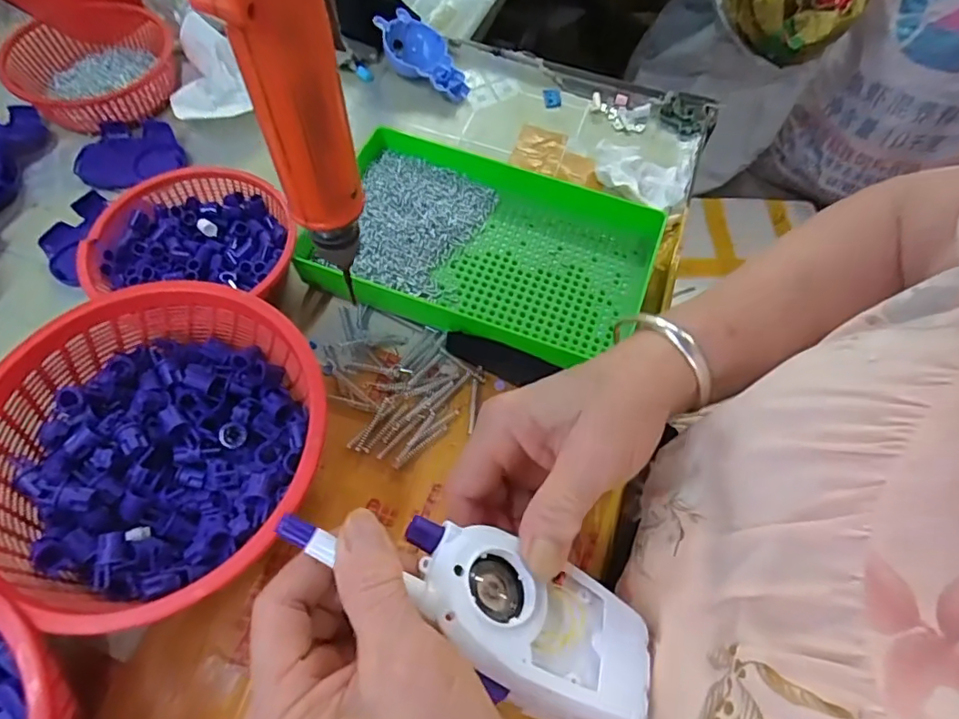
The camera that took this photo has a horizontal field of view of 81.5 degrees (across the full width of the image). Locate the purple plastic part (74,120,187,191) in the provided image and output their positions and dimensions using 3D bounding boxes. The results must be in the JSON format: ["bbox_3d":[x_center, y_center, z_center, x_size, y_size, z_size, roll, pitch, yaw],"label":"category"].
[{"bbox_3d":[-0.297,-0.176,0.471,0.082,0.014,0.067,-20,63,-14],"label":"purple plastic part"}]

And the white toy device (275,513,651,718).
[{"bbox_3d":[-0.003,0.104,0.227,0.161,0.026,0.061,25,40,-14],"label":"white toy device"}]

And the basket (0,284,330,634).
[{"bbox_3d":[-0.174,0.051,0.315,0.173,0.075,0.173,24,62,10],"label":"basket"}]

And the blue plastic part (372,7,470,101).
[{"bbox_3d":[-0.054,-0.283,0.531,0.100,0.033,0.055,46,68,5],"label":"blue plastic part"}]

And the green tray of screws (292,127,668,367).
[{"bbox_3d":[0.003,-0.082,0.418,0.244,0.036,0.149,18,61,7],"label":"green tray of screws"}]

